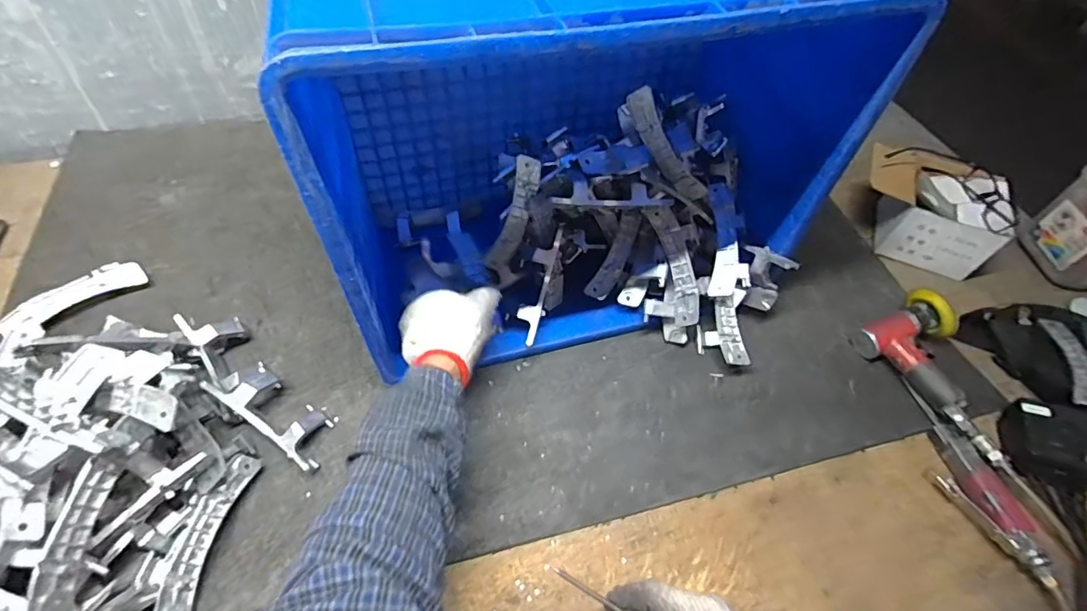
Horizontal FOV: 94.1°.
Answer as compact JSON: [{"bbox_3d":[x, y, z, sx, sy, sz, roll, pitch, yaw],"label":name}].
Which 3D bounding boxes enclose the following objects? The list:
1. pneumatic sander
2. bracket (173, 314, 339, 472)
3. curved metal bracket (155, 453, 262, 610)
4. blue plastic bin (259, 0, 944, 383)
[{"bbox_3d":[0.507,0.087,0.639,0.105,0.067,0.211,-19,58,-18],"label":"pneumatic sander"},{"bbox_3d":[-0.333,0.091,0.586,0.239,0.055,0.071,35,59,19],"label":"bracket"},{"bbox_3d":[-0.334,0.226,0.502,0.033,0.037,0.155,8,54,1],"label":"curved metal bracket"},{"bbox_3d":[0.038,-0.188,0.594,0.554,0.408,0.302,-13,56,-14],"label":"blue plastic bin"}]

